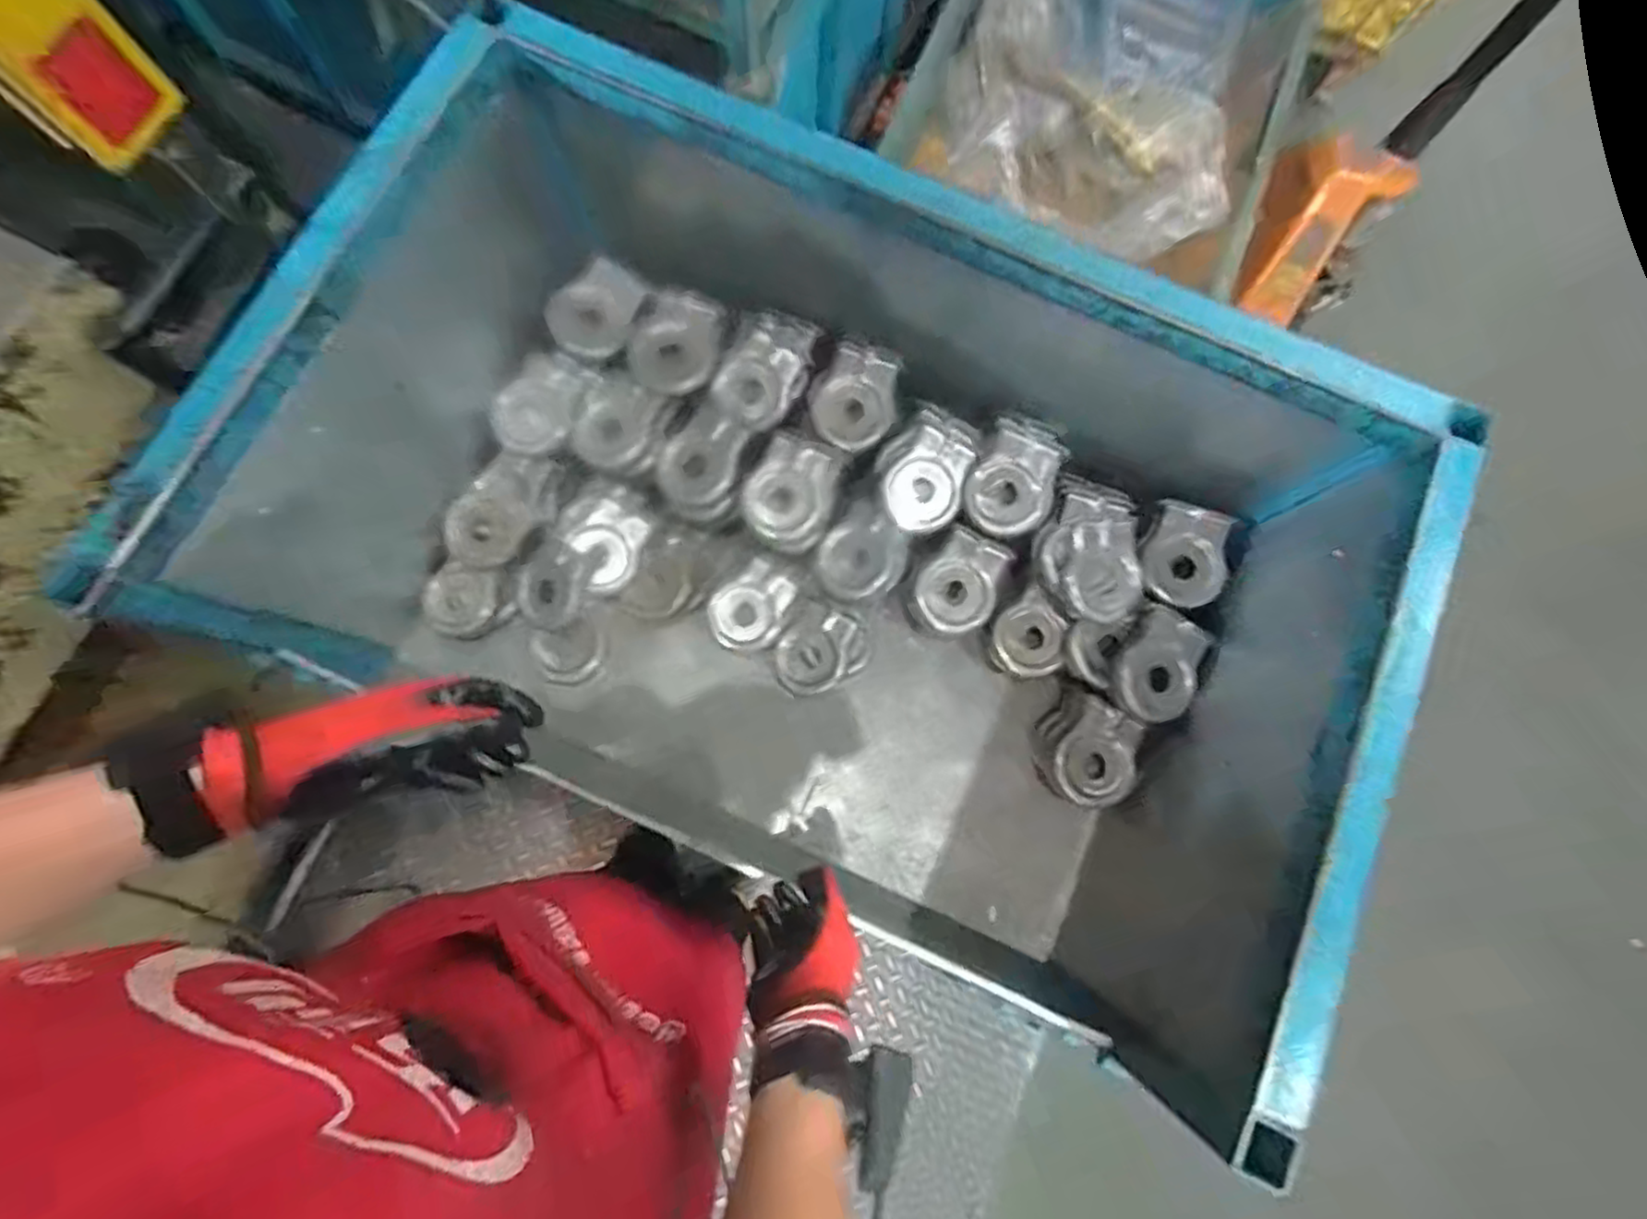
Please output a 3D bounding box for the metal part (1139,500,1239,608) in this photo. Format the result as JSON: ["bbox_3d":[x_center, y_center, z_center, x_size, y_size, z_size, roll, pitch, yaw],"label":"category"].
[{"bbox_3d":[0.440,-0.066,0.854,0.086,0.055,0.125,1,89,33],"label":"metal part"}]

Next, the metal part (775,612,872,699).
[{"bbox_3d":[-0.002,0.062,0.917,0.129,0.044,0.083,-20,79,-5],"label":"metal part"}]

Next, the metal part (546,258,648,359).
[{"bbox_3d":[-0.278,-0.364,0.869,0.123,0.043,0.093,-42,82,-9],"label":"metal part"}]

